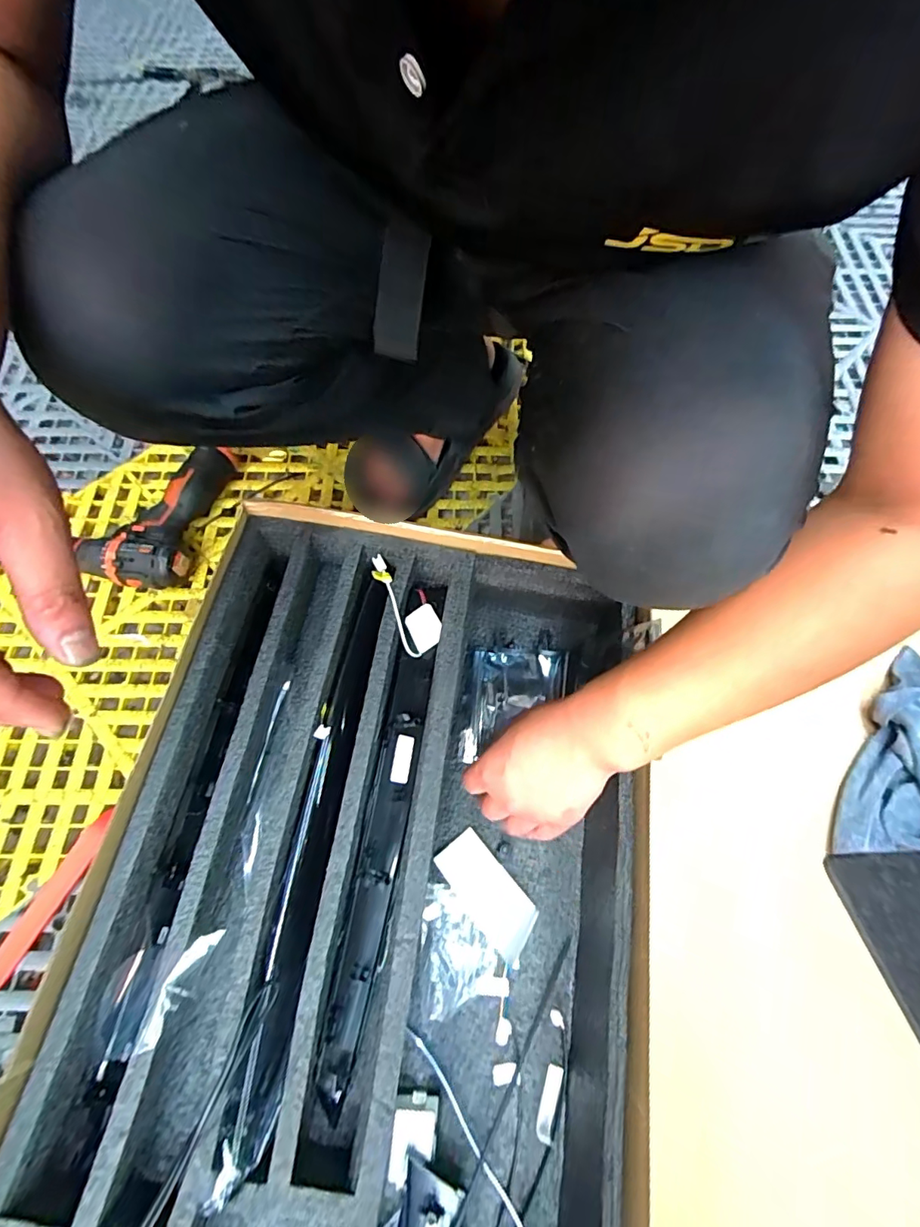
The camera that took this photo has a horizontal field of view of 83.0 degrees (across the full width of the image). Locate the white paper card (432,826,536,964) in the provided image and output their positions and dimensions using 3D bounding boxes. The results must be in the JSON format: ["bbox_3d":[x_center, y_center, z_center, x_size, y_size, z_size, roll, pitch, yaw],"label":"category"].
[{"bbox_3d":[0.025,0.253,0.474,0.048,0.006,0.104,-38,71,-15],"label":"white paper card"}]

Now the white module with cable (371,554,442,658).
[{"bbox_3d":[-0.053,-0.012,0.506,0.102,0.018,0.055,55,45,-5],"label":"white module with cable"}]

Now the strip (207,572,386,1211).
[{"bbox_3d":[-0.116,0.165,0.422,0.033,0.030,0.426,7,66,3],"label":"strip"}]

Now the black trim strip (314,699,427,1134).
[{"bbox_3d":[-0.072,0.222,0.423,0.036,0.021,0.283,7,66,3],"label":"black trim strip"}]

